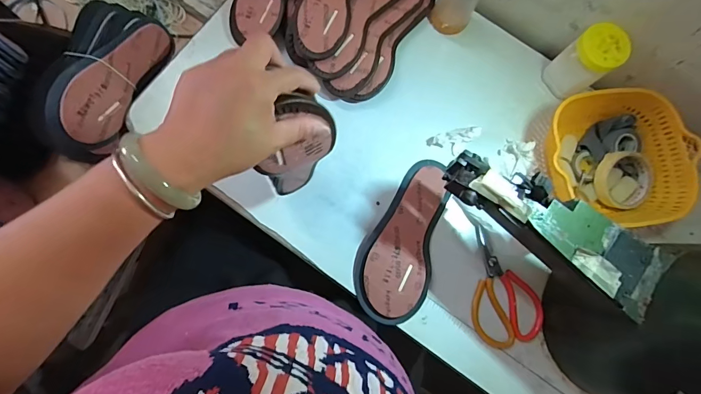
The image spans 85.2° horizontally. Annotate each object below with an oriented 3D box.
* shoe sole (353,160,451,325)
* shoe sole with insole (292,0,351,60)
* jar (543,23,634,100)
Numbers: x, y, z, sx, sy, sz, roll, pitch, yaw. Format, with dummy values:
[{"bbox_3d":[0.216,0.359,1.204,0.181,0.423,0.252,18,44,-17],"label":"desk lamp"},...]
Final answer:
[{"bbox_3d":[0.079,0.061,0.587,0.109,0.027,0.253,16,78,2],"label":"shoe sole"},{"bbox_3d":[-0.024,-0.330,0.616,0.086,0.027,0.230,20,78,3],"label":"shoe sole with insole"},{"bbox_3d":[0.375,-0.213,0.611,0.067,0.113,0.070,0,78,-2],"label":"jar"}]

